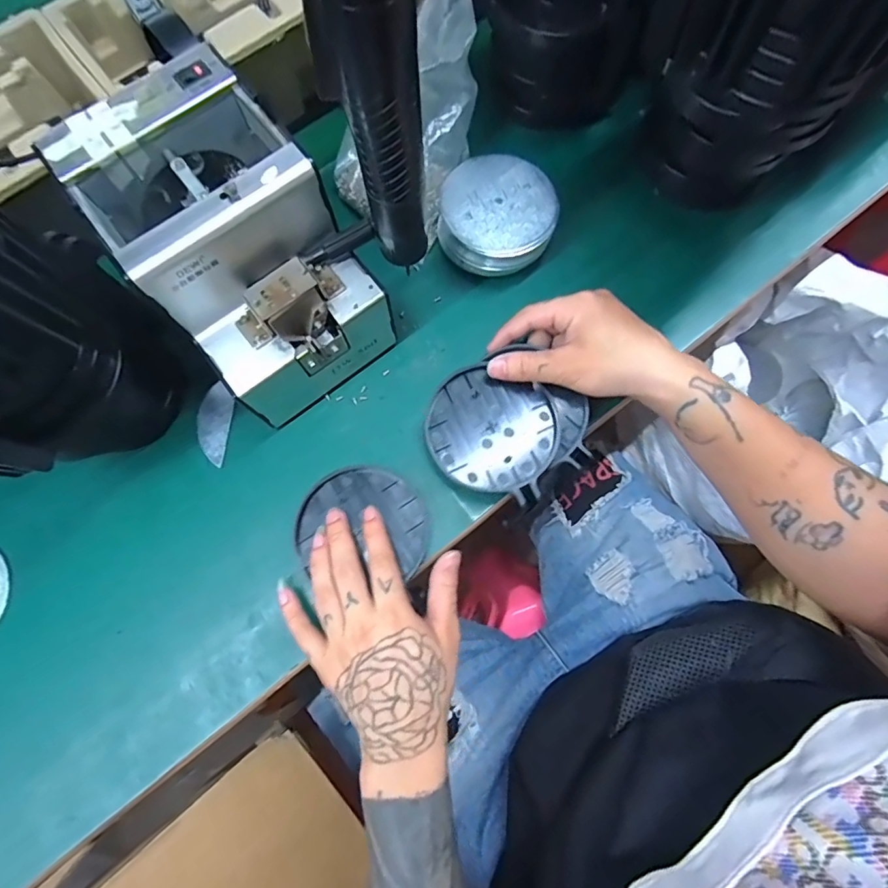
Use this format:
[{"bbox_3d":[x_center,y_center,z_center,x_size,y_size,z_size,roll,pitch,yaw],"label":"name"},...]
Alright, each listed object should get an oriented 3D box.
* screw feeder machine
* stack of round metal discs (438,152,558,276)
[{"bbox_3d":[-0.138,-0.131,0.350,0.126,0.149,0.175,-38,77,-8],"label":"screw feeder machine"},{"bbox_3d":[0.044,-0.191,0.417,0.093,0.049,0.092,0,75,1],"label":"stack of round metal discs"}]

